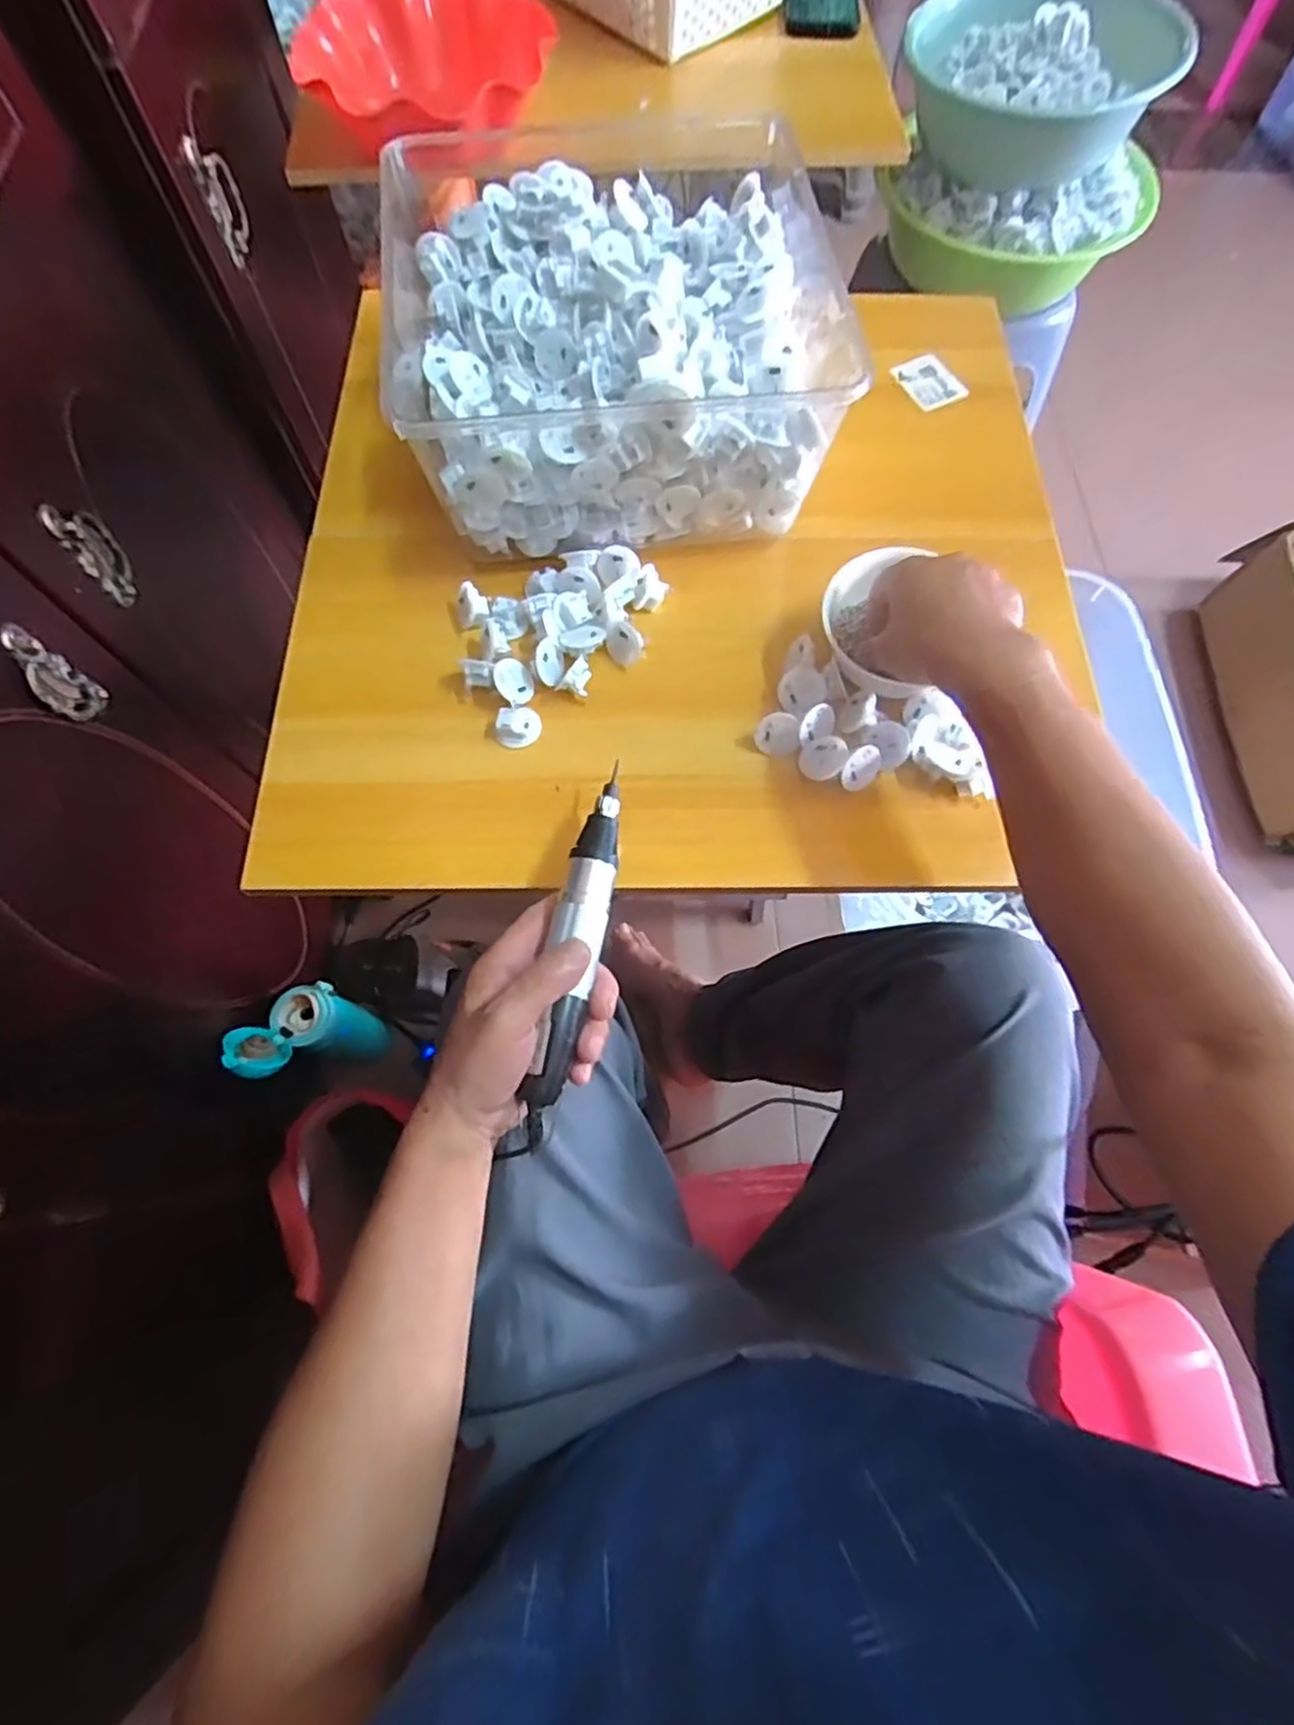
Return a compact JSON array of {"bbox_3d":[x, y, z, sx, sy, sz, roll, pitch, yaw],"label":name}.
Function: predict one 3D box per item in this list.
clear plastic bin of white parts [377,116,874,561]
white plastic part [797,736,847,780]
[{"bbox_3d":[-0.021,-0.381,0.557,0.310,0.119,0.262,-6,70,-3],"label":"clear plastic bin of white parts"},{"bbox_3d":[0.125,-0.073,0.516,0.032,0.009,0.032,-2,85,28],"label":"white plastic part"}]

